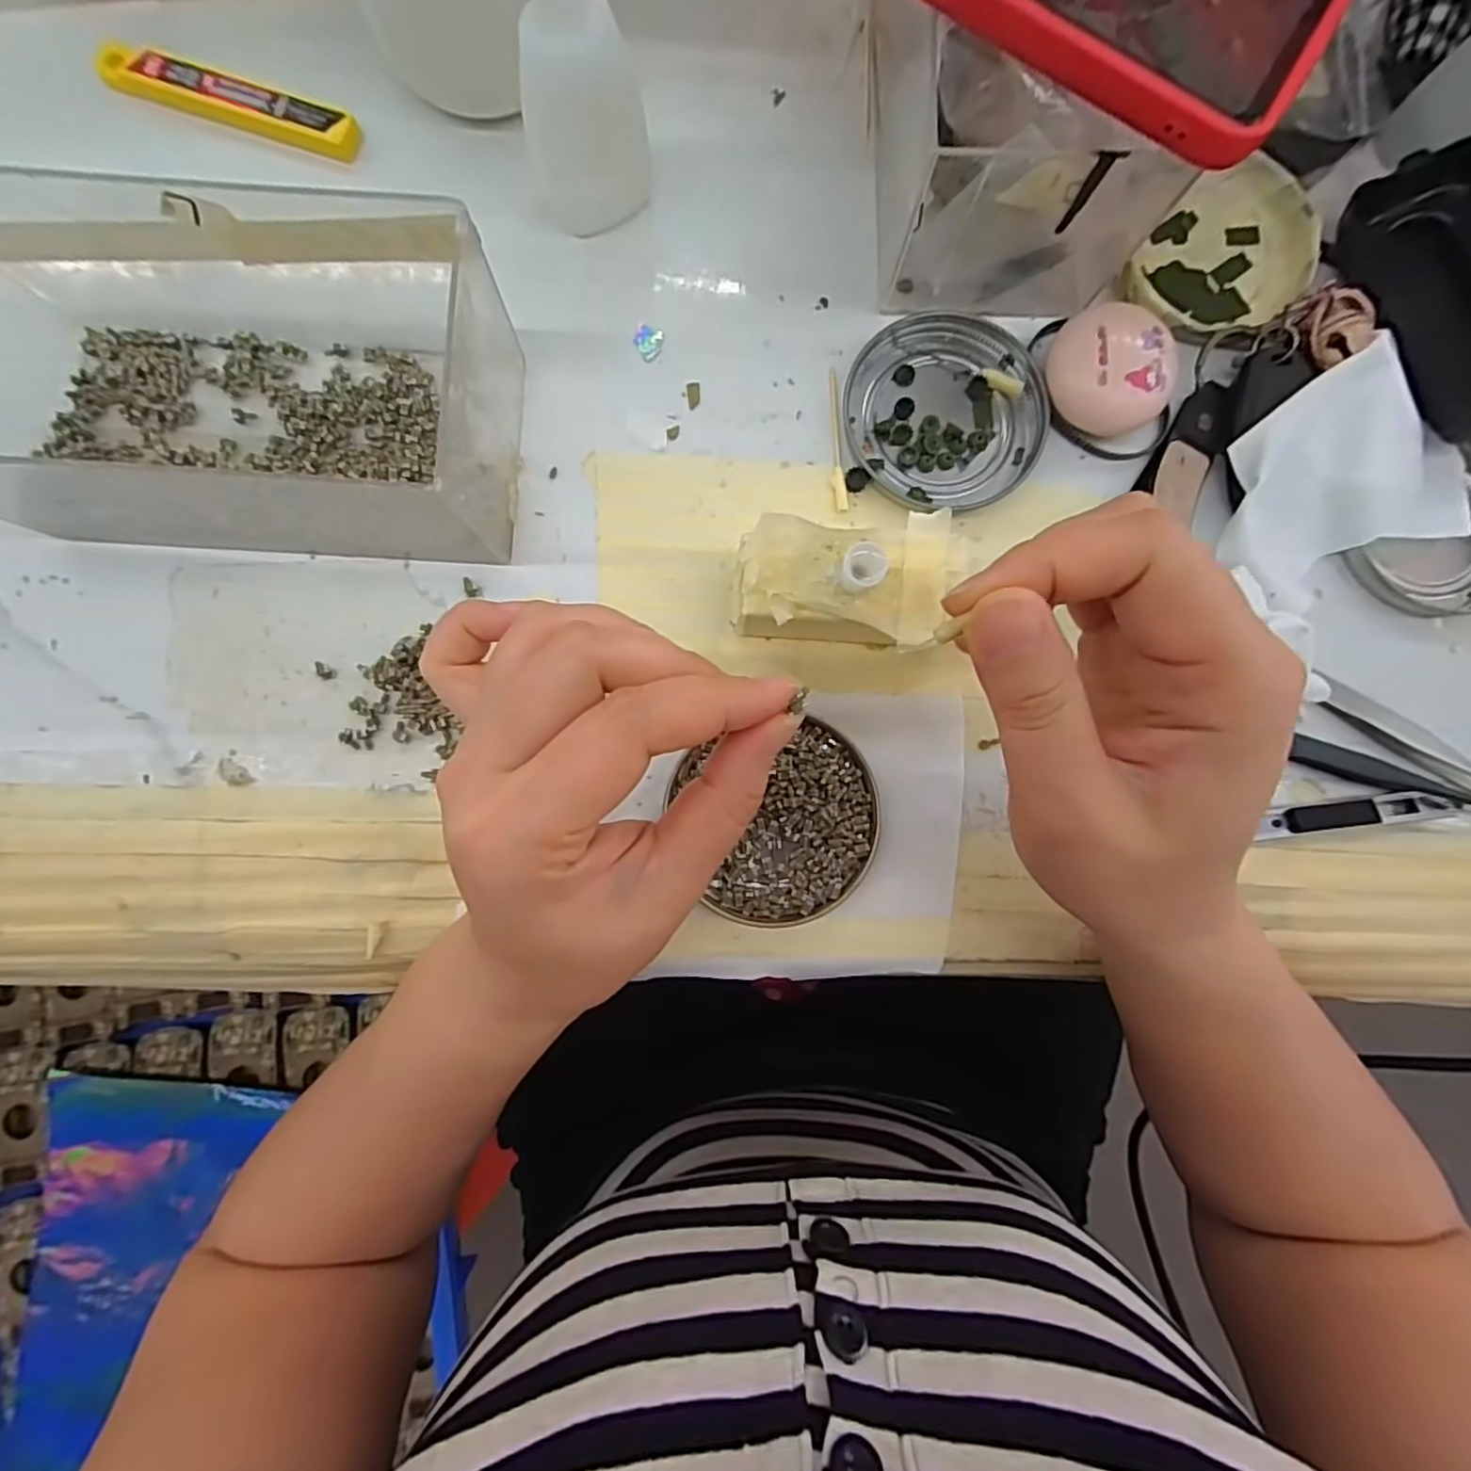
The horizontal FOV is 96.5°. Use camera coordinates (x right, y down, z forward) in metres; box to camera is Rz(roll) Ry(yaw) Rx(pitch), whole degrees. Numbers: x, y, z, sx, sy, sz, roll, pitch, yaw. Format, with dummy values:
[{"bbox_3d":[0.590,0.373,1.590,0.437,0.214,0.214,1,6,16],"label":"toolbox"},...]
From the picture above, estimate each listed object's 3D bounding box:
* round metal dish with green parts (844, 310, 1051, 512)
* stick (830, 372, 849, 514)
[{"bbox_3d":[0.084,-0.129,0.262,0.075,0.009,0.075,0,86,-1],"label":"round metal dish with green parts"},{"bbox_3d":[0.040,-0.119,0.262,0.006,0.004,0.059,-5,86,-2],"label":"stick"}]

